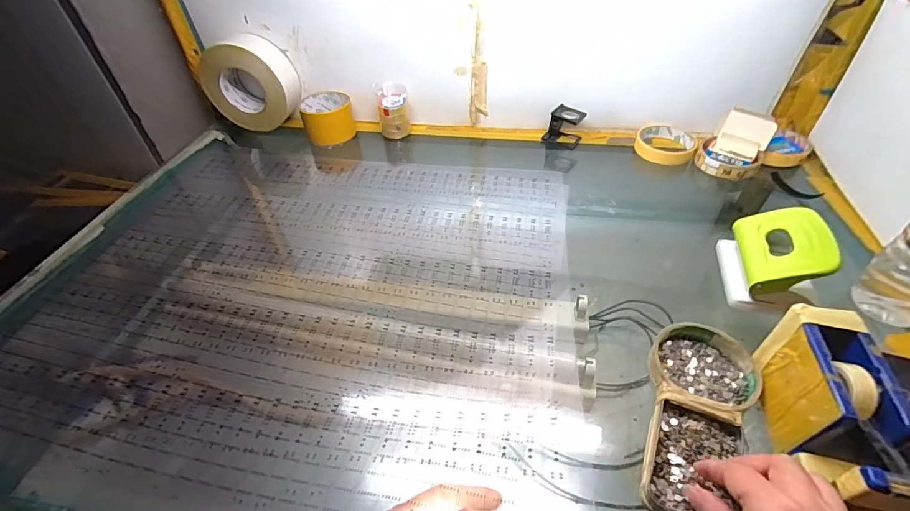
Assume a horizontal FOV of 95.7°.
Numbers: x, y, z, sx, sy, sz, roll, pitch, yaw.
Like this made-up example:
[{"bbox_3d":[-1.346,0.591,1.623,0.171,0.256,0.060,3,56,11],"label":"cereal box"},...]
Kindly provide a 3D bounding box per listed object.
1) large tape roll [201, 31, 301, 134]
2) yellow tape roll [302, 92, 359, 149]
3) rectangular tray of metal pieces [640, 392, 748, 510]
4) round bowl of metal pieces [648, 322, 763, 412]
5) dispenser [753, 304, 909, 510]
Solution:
[{"bbox_3d":[-0.337,-0.280,0.681,0.147,0.133,0.062,1,44,4],"label":"large tape roll"},{"bbox_3d":[-0.207,-0.225,0.681,0.082,0.054,0.087,-15,45,-12],"label":"yellow tape roll"},{"bbox_3d":[0.177,0.153,0.306,0.065,0.020,0.093,22,49,21],"label":"rectangular tray of metal pieces"},{"bbox_3d":[0.214,0.099,0.358,0.083,0.020,0.081,-1,44,1],"label":"round bowl of metal pieces"},{"bbox_3d":[0.266,0.115,0.296,0.053,0.081,0.135,7,45,10],"label":"dispenser"}]

